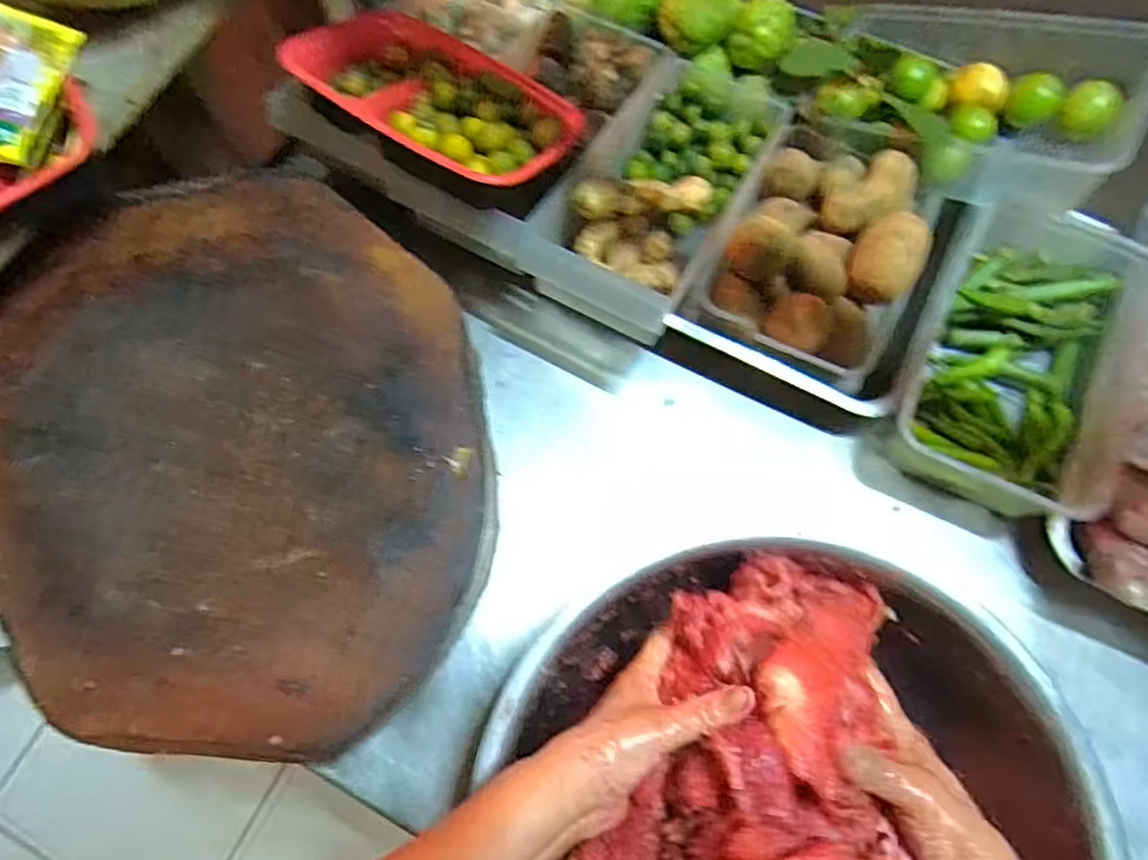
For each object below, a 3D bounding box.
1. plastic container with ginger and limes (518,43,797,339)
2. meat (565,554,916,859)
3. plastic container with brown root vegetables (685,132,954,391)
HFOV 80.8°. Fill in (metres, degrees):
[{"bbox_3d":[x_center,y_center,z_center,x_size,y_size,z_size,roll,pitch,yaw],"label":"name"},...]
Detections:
[{"bbox_3d":[0.084,-0.226,0.606,0.143,0.081,0.311,22,60,7],"label":"plastic container with ginger and limes"},{"bbox_3d":[0.110,0.227,0.392,0.181,0.108,0.304,17,74,5],"label":"meat"},{"bbox_3d":[0.223,-0.161,0.600,0.169,0.086,0.220,25,75,8],"label":"plastic container with brown root vegetables"}]

